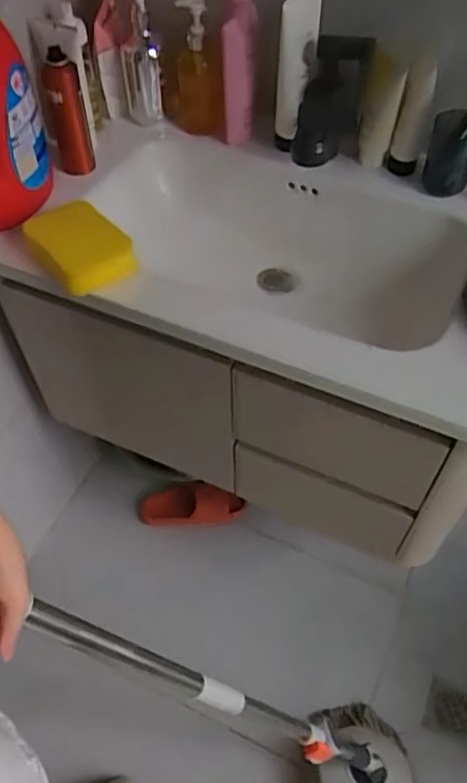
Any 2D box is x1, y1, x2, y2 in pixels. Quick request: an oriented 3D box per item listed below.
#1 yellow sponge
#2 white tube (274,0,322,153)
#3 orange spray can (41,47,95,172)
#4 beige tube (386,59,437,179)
[{"bbox_3d":[-0.188,-0.177,0.753,0.095,0.043,0.120,-32,60,-21],"label":"yellow sponge"},{"bbox_3d":[0.084,-0.434,0.833,0.051,0.205,0.047,6,54,4],"label":"white tube"},{"bbox_3d":[-0.223,-0.366,0.819,0.047,0.162,0.057,-15,55,-10],"label":"orange spray can"},{"bbox_3d":[0.241,-0.368,0.829,0.039,0.148,0.032,6,54,4],"label":"beige tube"}]

